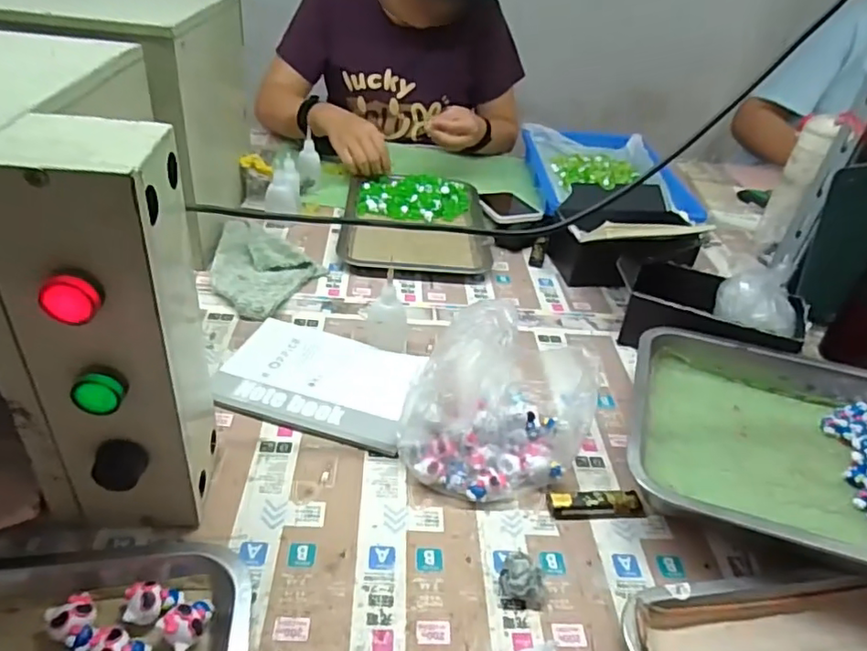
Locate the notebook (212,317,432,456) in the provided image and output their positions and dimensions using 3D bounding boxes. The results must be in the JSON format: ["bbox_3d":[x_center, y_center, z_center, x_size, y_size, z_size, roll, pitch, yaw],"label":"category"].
[{"bbox_3d":[-0.110,0.052,0.591,0.190,0.010,0.142,13,33,7],"label":"notebook"}]

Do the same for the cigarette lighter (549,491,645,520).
[{"bbox_3d":[0.139,0.151,0.499,0.083,0.011,0.022,1,36,-8],"label":"cigarette lighter"}]

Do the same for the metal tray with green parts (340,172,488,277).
[{"bbox_3d":[-0.028,-0.163,0.896,0.213,0.033,0.257,3,36,-6],"label":"metal tray with green parts"}]

